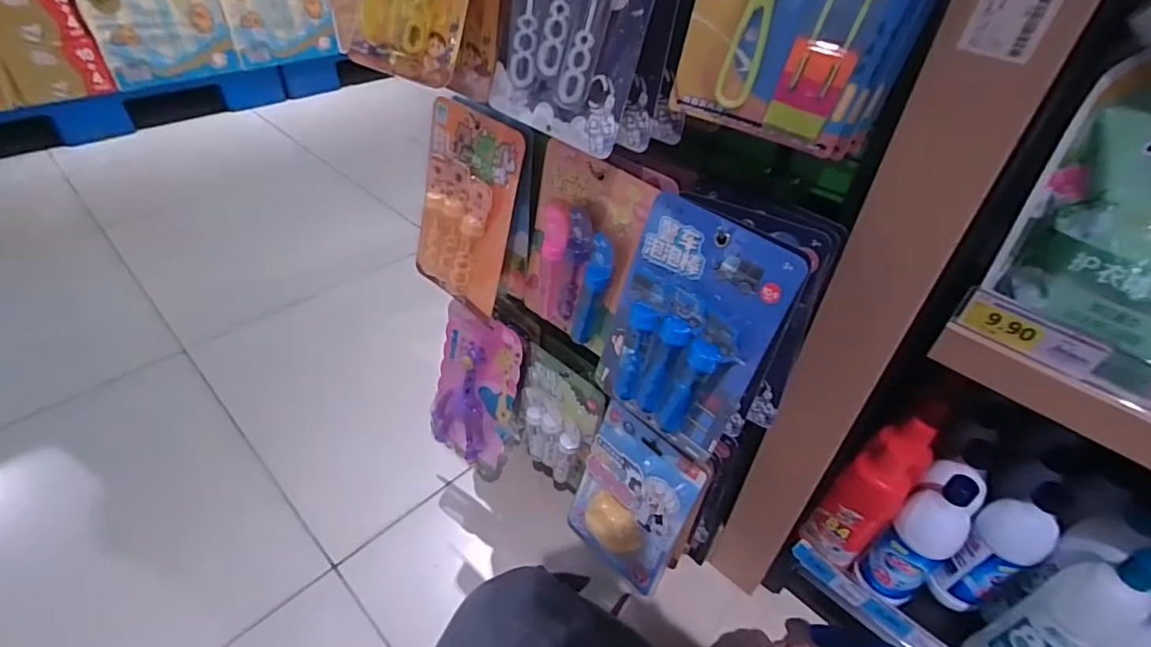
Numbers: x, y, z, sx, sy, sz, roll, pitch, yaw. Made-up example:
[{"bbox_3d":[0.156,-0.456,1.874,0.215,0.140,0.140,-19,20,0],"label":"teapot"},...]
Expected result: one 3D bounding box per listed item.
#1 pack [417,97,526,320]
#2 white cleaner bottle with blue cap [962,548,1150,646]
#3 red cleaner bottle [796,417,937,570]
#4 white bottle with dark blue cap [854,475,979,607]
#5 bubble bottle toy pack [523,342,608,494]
[{"bbox_3d":[-0.128,-0.126,0.611,0.142,0.204,0.020,30,28,26],"label":"pack"},{"bbox_3d":[0.488,0.297,0.545,0.068,0.233,0.068,-16,44,-21],"label":"white cleaner bottle with blue cap"},{"bbox_3d":[0.346,0.198,0.648,0.082,0.206,0.067,-28,50,-31],"label":"red cleaner bottle"},{"bbox_3d":[0.397,0.237,0.619,0.077,0.193,0.064,-23,48,-28],"label":"white bottle with dark blue cap"},{"bbox_3d":[-0.024,0.137,0.731,0.042,0.194,0.132,-26,49,-30],"label":"bubble bottle toy pack"}]

